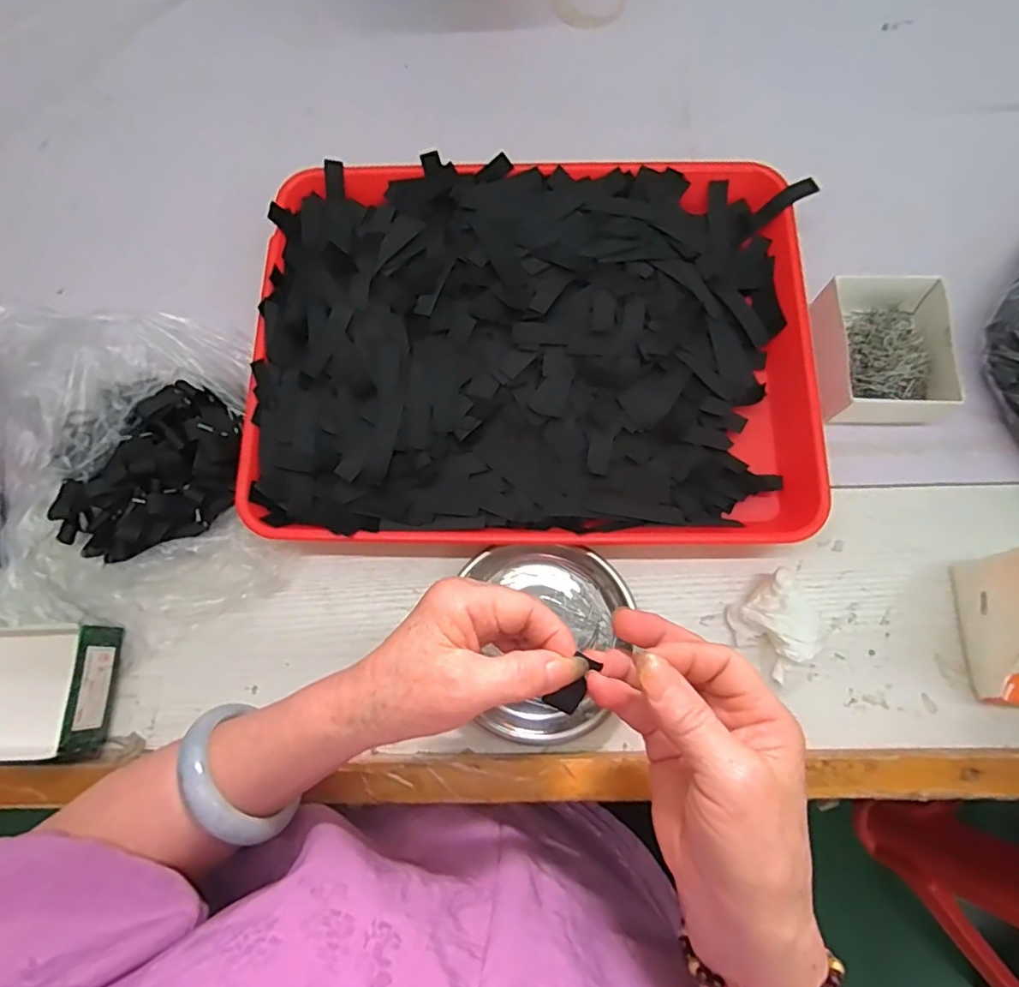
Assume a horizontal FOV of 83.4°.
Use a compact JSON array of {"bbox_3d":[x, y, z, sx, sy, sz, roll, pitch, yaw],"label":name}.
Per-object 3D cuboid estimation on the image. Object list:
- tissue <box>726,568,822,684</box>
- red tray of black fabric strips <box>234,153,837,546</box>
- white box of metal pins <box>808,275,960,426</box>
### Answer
[{"bbox_3d":[0.181,0.086,0.382,0.055,0.027,0.052,-39,78,-8],"label":"tissue"},{"bbox_3d":[0.016,-0.109,0.431,0.392,0.040,0.292,0,76,2],"label":"red tray of black fabric strips"},{"bbox_3d":[0.277,-0.105,0.424,0.081,0.034,0.105,-2,76,1],"label":"white box of metal pins"}]

